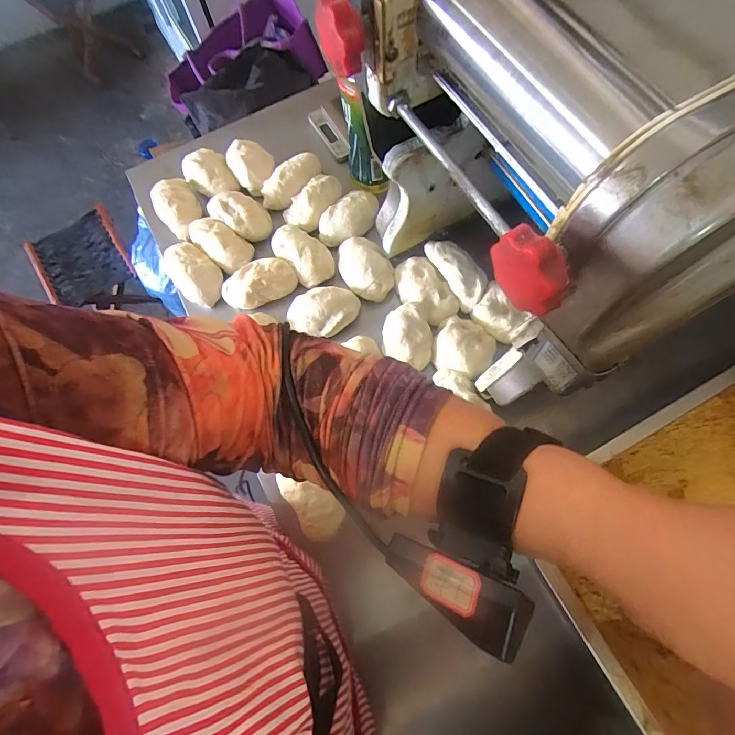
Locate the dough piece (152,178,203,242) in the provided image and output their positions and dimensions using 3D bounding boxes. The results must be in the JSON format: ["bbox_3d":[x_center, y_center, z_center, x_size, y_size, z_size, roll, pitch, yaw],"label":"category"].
[{"bbox_3d":[-0.272,-0.231,0.594,0.060,0.032,0.088,-33,73,-8],"label":"dough piece"}]

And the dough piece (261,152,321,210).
[{"bbox_3d":[-0.109,-0.269,0.595,0.049,0.027,0.094,30,76,12],"label":"dough piece"}]

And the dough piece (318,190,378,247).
[{"bbox_3d":[-0.023,-0.210,0.571,0.053,0.025,0.101,41,78,15],"label":"dough piece"}]

